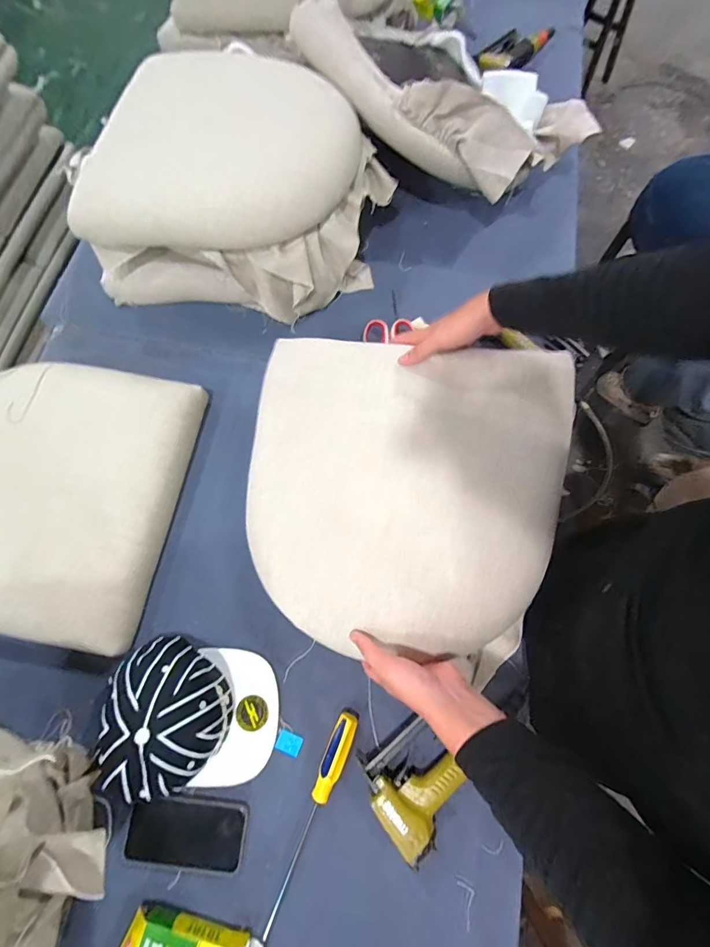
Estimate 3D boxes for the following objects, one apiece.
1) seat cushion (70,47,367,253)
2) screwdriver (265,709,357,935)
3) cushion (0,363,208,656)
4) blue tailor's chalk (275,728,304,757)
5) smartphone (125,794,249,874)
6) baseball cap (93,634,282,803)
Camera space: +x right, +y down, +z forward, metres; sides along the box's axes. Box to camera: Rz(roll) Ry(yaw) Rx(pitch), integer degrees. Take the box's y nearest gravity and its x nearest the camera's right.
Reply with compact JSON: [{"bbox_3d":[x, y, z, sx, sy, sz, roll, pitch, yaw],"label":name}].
[{"bbox_3d":[-0.232,-0.581,0.713,0.481,0.081,0.381,-2,72,0],"label":"seat cushion"},{"bbox_3d":[-0.060,0.477,0.563,0.031,0.025,0.283,22,74,8],"label":"screwdriver"},{"bbox_3d":[-0.503,0.018,0.655,0.400,0.080,0.436,10,73,4],"label":"cushion"},{"bbox_3d":[-0.096,0.397,0.599,0.036,0.004,0.027,24,74,8],"label":"blue tailor's chalk"},{"bbox_3d":[-0.230,0.494,0.561,0.154,0.014,0.087,10,80,-4],"label":"smartphone"},{"bbox_3d":[-0.230,0.345,0.558,0.226,0.117,0.204,10,73,4],"label":"baseball cap"}]

